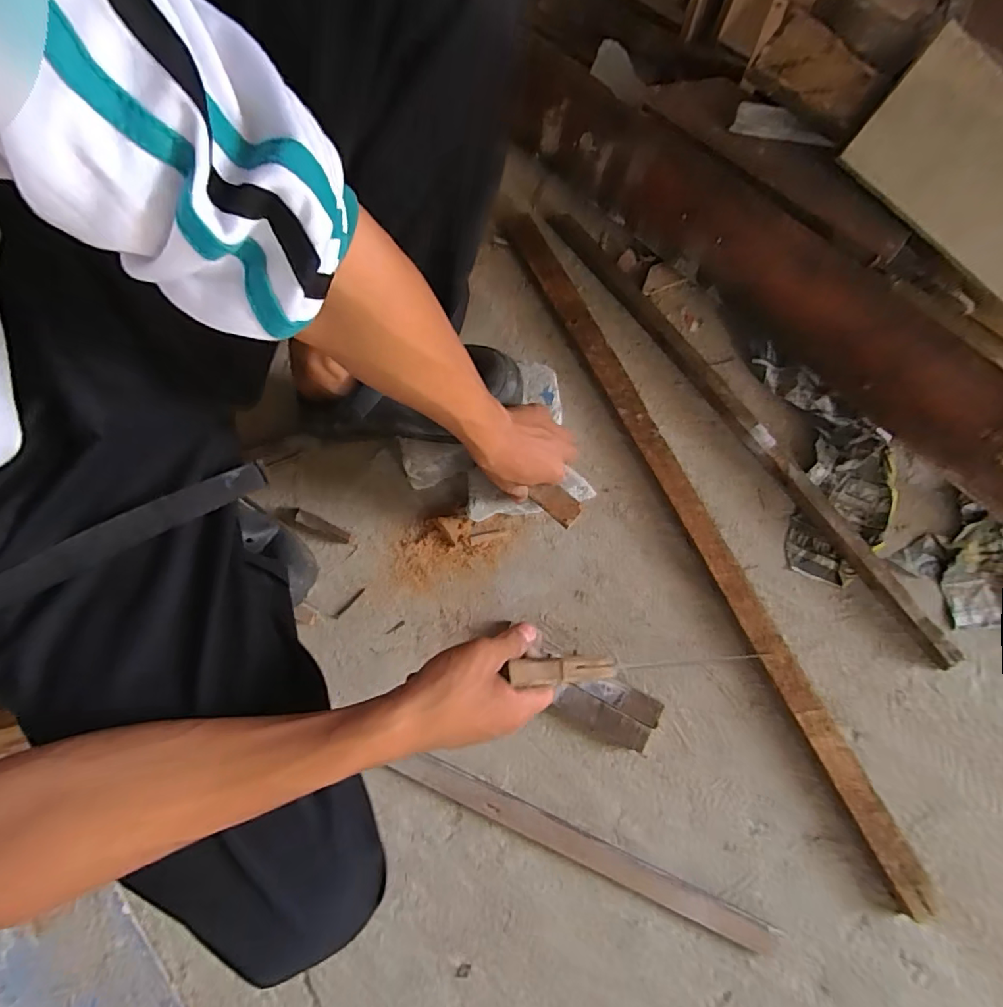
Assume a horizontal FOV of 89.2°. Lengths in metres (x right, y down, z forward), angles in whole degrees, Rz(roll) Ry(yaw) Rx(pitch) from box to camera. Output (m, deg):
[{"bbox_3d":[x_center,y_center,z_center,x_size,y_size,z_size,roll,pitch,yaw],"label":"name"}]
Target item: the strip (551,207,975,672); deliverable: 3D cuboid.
[{"bbox_3d":[0.314,-0.118,0.684,0.029,0.034,0.763,-36,79,-6],"label":"strip"}]

